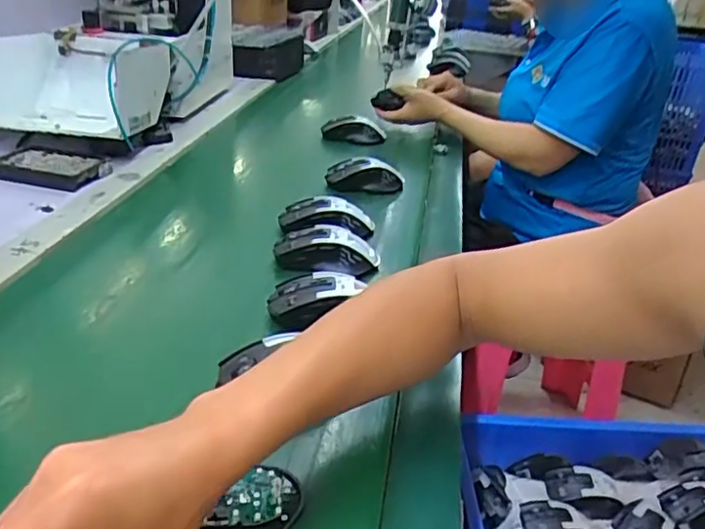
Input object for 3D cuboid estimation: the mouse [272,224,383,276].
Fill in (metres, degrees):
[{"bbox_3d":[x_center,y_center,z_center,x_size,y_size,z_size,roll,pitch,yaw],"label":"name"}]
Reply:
[{"bbox_3d":[-0.028,-0.018,0.704,0.119,0.034,0.063,4,28,-1],"label":"mouse"}]

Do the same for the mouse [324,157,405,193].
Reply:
[{"bbox_3d":[0.018,-0.134,0.932,0.118,0.041,0.061,2,27,-4],"label":"mouse"}]

